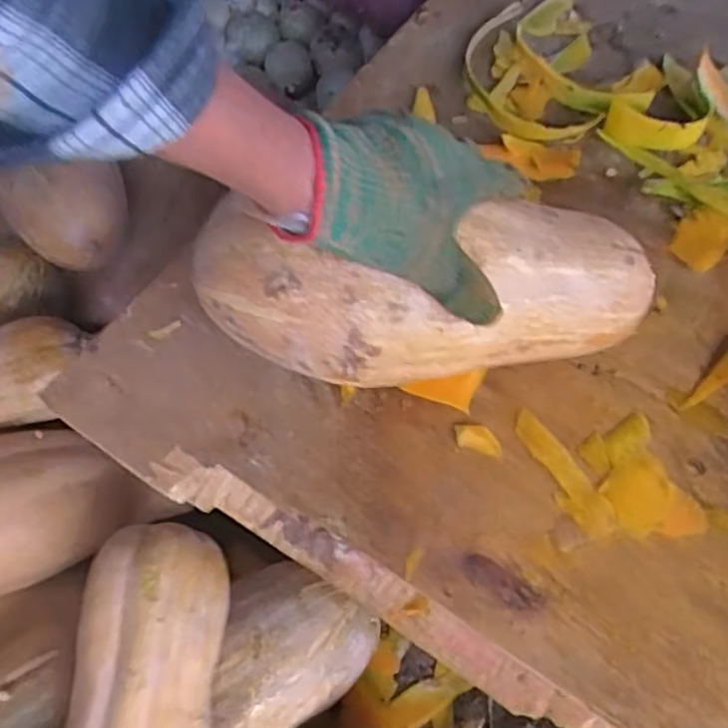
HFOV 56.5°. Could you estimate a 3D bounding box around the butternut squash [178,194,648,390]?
[{"bbox_3d":[0.044,-0.045,0.401,0.270,0.082,0.079,-3,61,-10],"label":"butternut squash"}]

